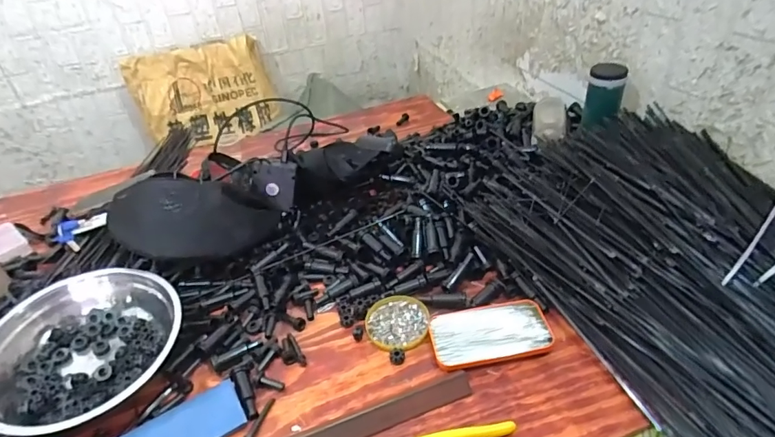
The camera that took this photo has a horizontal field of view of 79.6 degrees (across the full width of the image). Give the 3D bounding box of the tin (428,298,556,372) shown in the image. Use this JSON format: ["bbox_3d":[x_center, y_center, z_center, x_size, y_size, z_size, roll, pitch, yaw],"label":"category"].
[{"bbox_3d":[0.128,0.142,0.585,0.145,0.016,0.082,-11,38,-6],"label":"tin"}]

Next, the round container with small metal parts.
[{"bbox_3d":[0.012,0.137,0.616,0.082,0.014,0.088,-4,37,3],"label":"round container with small metal parts"}]

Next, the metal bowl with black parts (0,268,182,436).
[{"bbox_3d":[-0.368,0.158,0.572,0.187,0.086,0.218,39,59,20],"label":"metal bowl with black parts"}]

